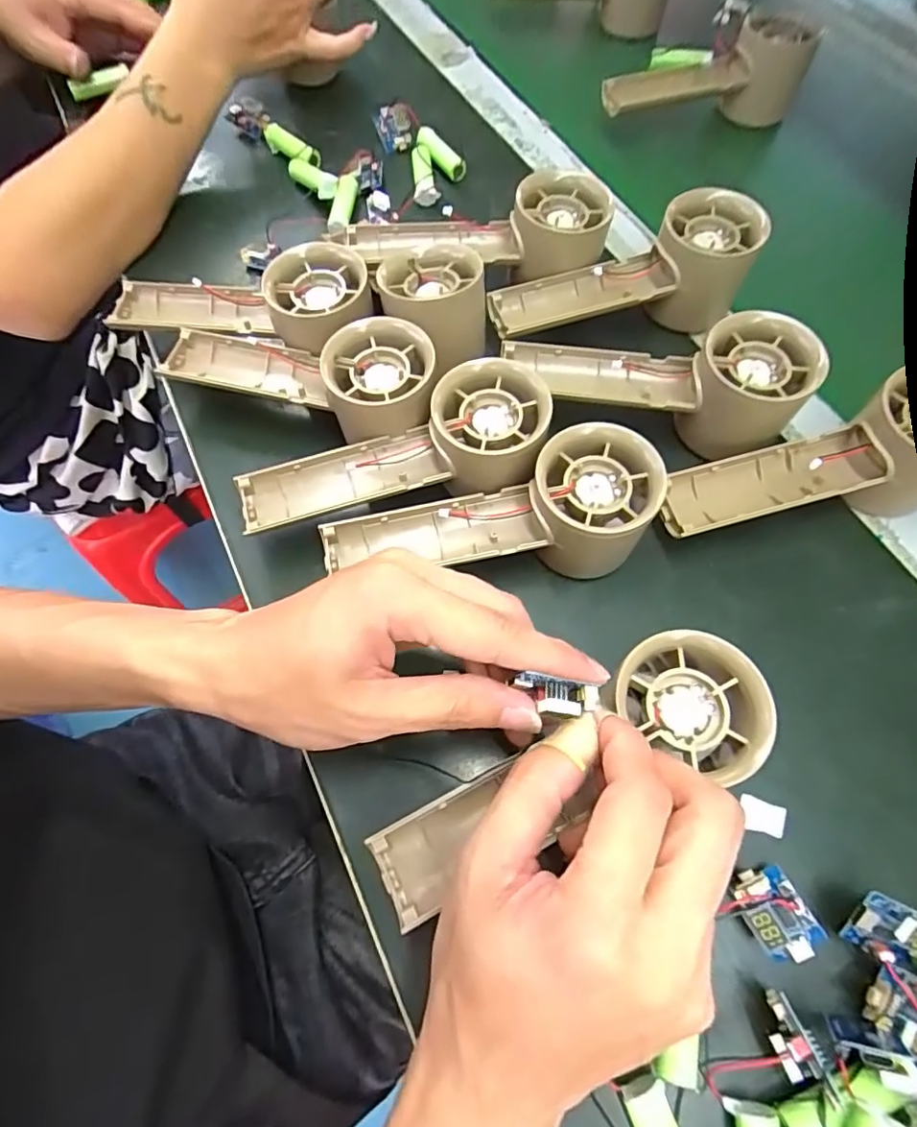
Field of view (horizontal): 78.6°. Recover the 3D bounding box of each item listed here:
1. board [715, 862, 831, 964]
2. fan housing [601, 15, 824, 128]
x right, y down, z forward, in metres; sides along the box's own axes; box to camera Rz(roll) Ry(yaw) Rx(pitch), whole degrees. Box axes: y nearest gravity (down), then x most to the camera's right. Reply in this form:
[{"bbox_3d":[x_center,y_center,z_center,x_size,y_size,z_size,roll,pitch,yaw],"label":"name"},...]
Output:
[{"bbox_3d":[0.123,0.138,0.219,0.026,0.014,0.032,-29,69,-9],"label":"board"},{"bbox_3d":[0.188,-0.371,0.432,0.156,0.050,0.049,-14,67,-3],"label":"fan housing"}]

